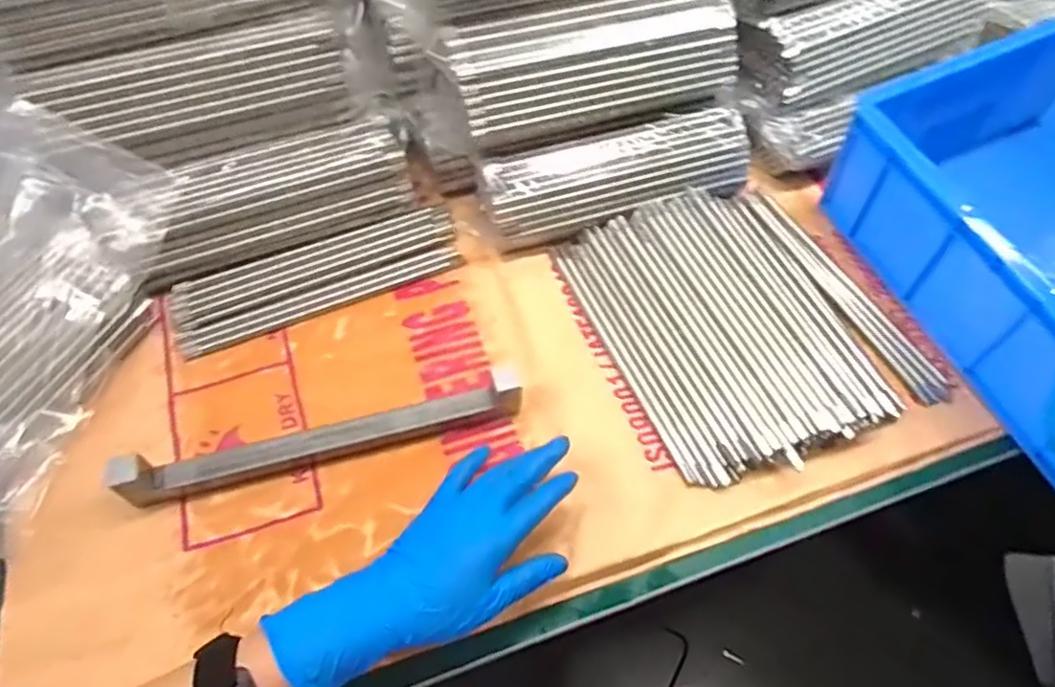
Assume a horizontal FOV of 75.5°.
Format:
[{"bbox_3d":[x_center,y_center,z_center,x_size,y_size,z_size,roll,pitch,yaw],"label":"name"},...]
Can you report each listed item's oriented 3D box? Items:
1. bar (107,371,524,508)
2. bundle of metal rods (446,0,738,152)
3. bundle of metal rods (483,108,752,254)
[{"bbox_3d":[-0.138,0.063,0.481,0.273,0.038,0.025,-14,61,-11],"label":"bar"},{"bbox_3d":[0.052,-0.230,0.557,0.238,0.069,0.075,-18,62,-13],"label":"bundle of metal rods"},{"bbox_3d":[0.076,-0.145,0.600,0.237,0.070,0.065,-15,61,-11],"label":"bundle of metal rods"}]

